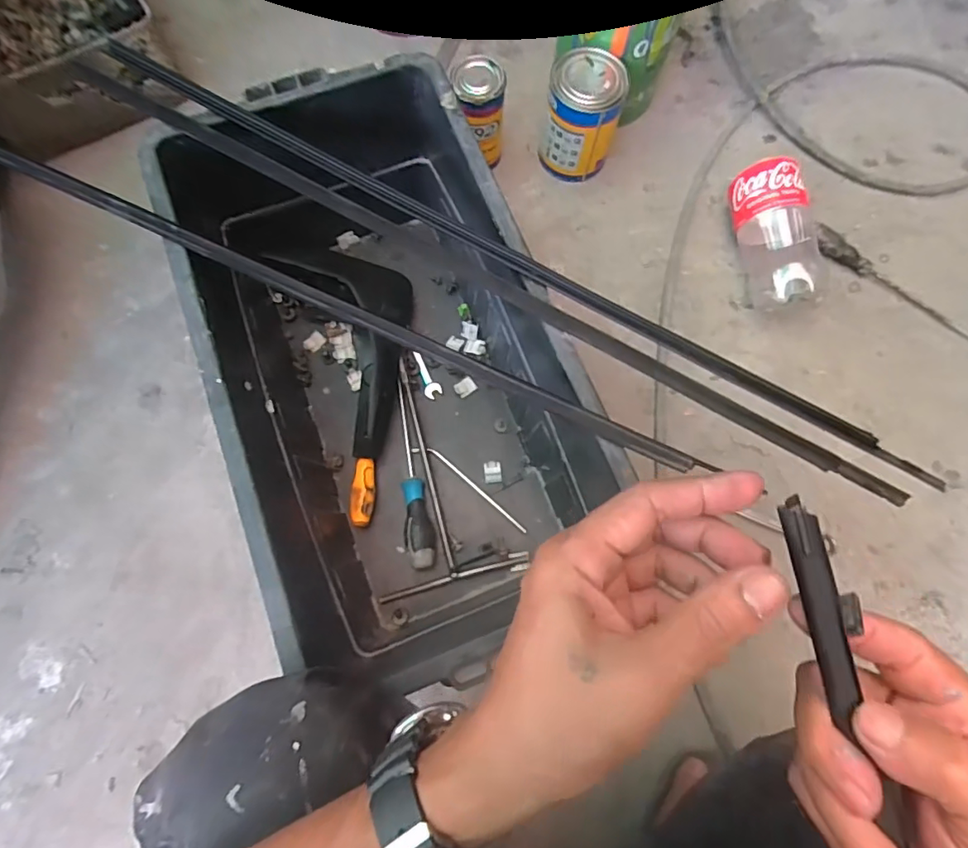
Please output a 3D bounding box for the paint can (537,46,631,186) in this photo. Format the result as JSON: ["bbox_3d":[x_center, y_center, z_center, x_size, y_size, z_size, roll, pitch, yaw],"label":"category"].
[{"bbox_3d":[0.137,-0.427,0.753,0.099,0.143,0.097,0,74,-1],"label":"paint can"}]

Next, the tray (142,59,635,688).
[{"bbox_3d":[-0.100,-0.068,0.587,0.305,0.239,0.548,-21,78,-6],"label":"tray"}]

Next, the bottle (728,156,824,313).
[{"bbox_3d":[0.407,-0.258,0.729,0.083,0.082,0.203,-13,91,-2],"label":"bottle"}]

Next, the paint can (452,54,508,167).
[{"bbox_3d":[-0.002,-0.421,0.732,0.070,0.148,0.068,0,74,-1],"label":"paint can"}]

